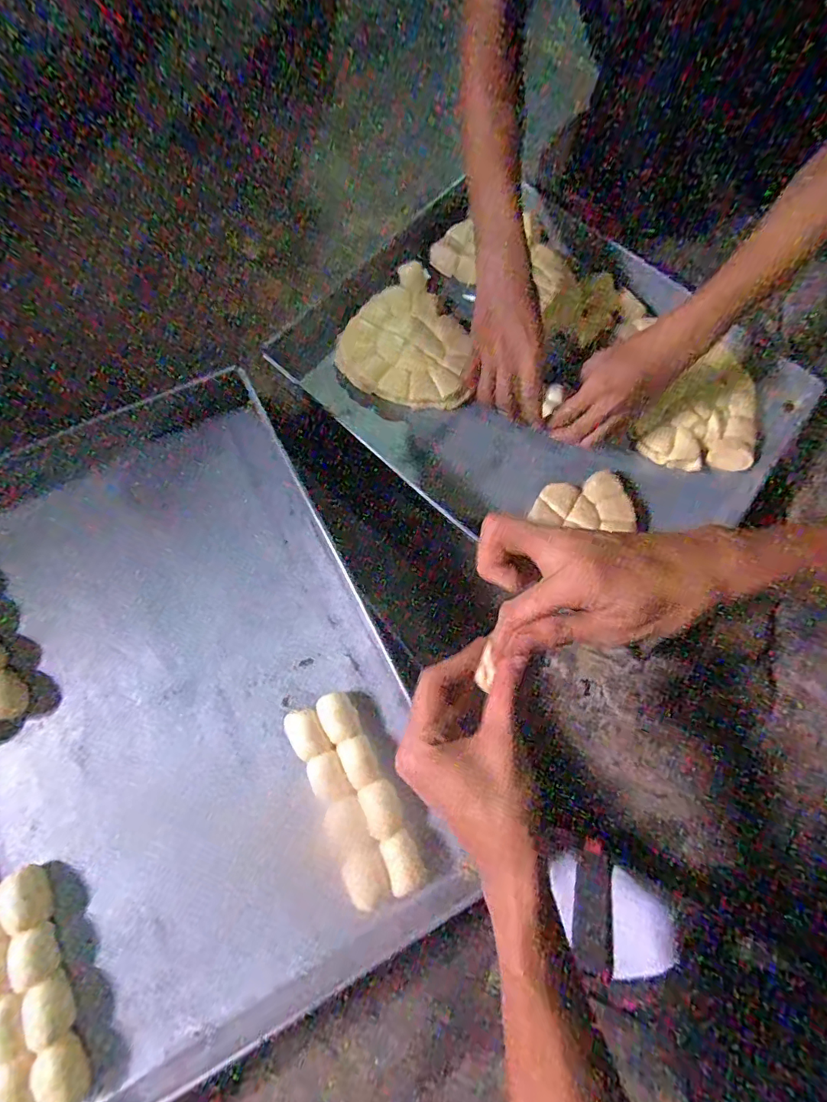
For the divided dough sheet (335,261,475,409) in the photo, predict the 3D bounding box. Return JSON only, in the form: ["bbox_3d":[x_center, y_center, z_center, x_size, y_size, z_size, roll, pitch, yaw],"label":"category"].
[{"bbox_3d":[0.002,-0.259,0.603,0.147,0.020,0.177,19,73,4],"label":"divided dough sheet"}]

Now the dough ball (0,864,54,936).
[{"bbox_3d":[-0.296,0.265,0.383,0.028,0.020,0.043,-31,77,-11],"label":"dough ball"}]

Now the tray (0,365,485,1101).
[{"bbox_3d":[-0.237,0.132,0.434,0.414,0.056,0.542,-26,76,-9],"label":"tray"}]

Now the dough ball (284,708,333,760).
[{"bbox_3d":[-0.091,0.157,0.433,0.028,0.019,0.042,-32,77,-11],"label":"dough ball"}]

